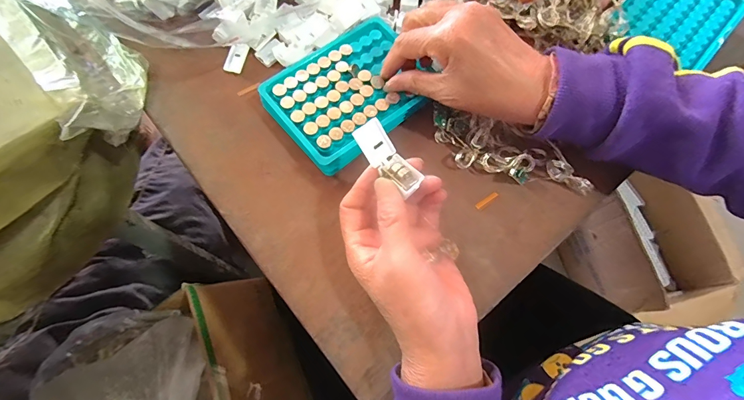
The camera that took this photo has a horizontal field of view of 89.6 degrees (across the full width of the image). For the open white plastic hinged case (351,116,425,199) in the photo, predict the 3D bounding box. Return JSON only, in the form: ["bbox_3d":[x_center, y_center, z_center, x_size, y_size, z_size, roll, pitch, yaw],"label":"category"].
[{"bbox_3d":[0.010,-0.028,0.243,0.020,0.010,0.051,-40,93,-14],"label":"open white plastic hinged case"}]

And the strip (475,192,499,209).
[{"bbox_3d":[0.094,0.000,0.303,0.022,0.004,0.004,-32,74,-12],"label":"strip"}]

